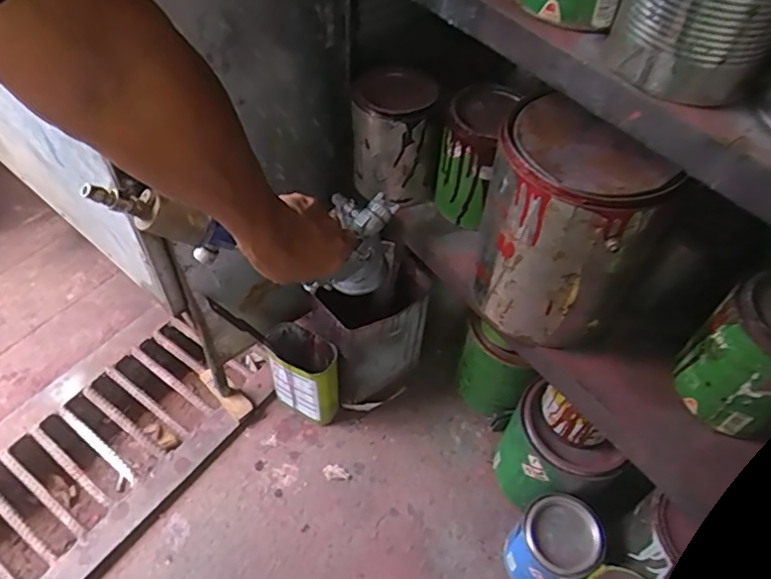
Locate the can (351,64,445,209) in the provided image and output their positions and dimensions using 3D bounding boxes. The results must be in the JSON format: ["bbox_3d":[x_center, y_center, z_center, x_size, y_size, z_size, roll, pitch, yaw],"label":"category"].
[{"bbox_3d":[0.011,-0.181,0.680,0.099,0.140,0.097,4,52,-1],"label":"can"}]

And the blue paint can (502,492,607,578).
[{"bbox_3d":[0.233,0.367,0.819,0.105,0.141,0.105,33,57,20],"label":"blue paint can"}]

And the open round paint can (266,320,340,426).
[{"bbox_3d":[-0.132,0.139,0.935,0.123,0.161,0.065,27,56,16],"label":"open round paint can"}]

